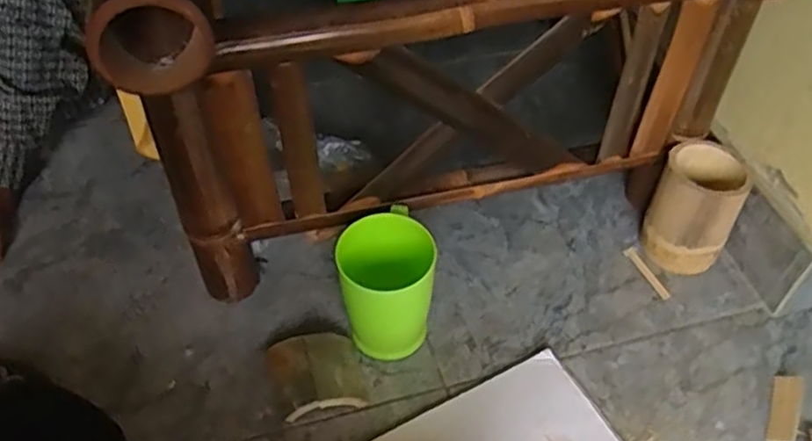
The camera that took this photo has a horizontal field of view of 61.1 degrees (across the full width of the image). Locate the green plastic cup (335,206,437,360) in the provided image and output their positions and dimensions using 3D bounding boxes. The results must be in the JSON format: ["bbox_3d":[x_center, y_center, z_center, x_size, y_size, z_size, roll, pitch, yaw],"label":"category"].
[{"bbox_3d":[-0.022,0.062,0.662,0.082,0.134,0.108,-12,50,-11],"label":"green plastic cup"}]

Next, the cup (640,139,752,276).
[{"bbox_3d":[0.308,-0.010,0.745,0.081,0.124,0.081,1,49,-1],"label":"cup"}]

